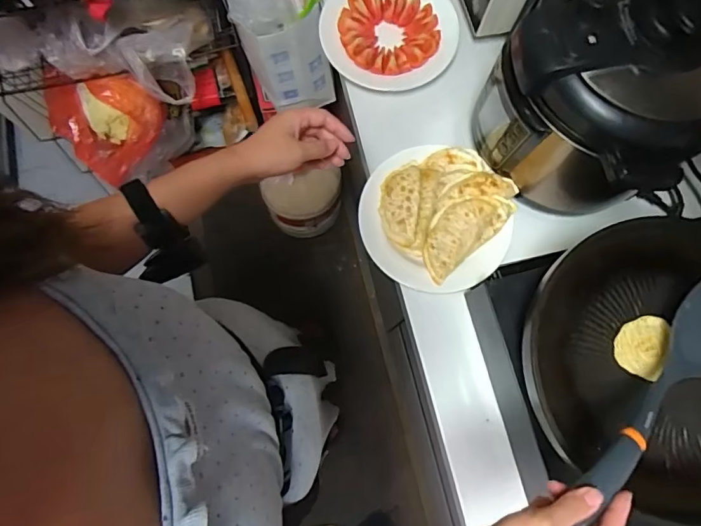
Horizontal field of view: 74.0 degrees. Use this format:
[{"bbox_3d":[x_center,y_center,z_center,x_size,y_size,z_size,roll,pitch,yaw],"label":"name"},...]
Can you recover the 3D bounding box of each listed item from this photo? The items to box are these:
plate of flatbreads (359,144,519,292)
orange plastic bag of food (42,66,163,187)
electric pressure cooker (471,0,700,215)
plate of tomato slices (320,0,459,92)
[{"bbox_3d":[0.126,-0.068,0.677,0.211,0.044,0.209,0,77,-2],"label":"plate of flatbreads"},{"bbox_3d":[-0.495,-0.296,0.952,0.144,0.172,0.186,44,79,8],"label":"orange plastic bag of food"},{"bbox_3d":[0.333,-0.229,0.591,0.272,0.267,0.244,-42,81,-10],"label":"electric pressure cooker"},{"bbox_3d":[0.069,-0.382,0.758,0.225,0.037,0.198,-44,82,-11],"label":"plate of tomato slices"}]

